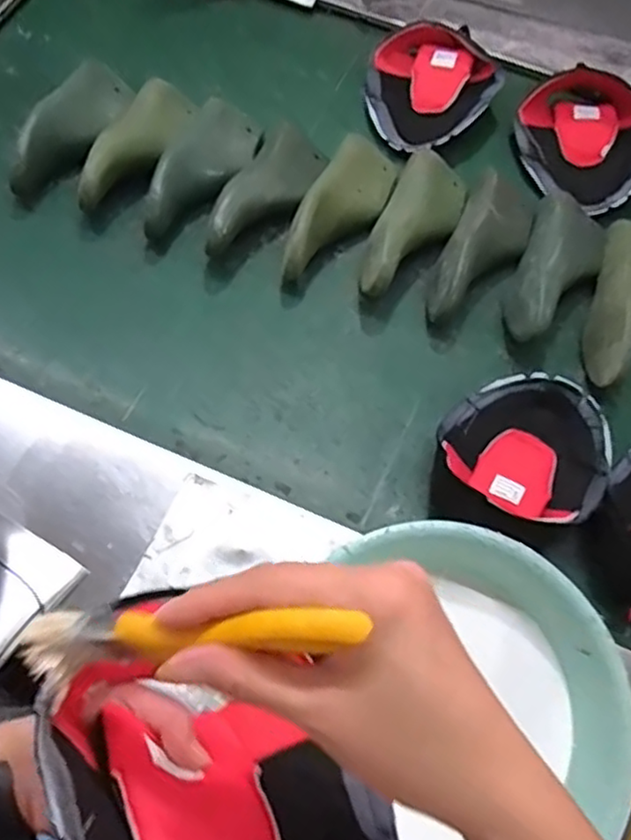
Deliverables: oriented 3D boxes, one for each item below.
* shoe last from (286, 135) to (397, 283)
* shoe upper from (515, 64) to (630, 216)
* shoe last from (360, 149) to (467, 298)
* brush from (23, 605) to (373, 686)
[{"bbox_3d":[0.024,-0.282,0.883,0.103,0.074,0.233,30,69,9],"label":"shoe last"},{"bbox_3d":[0.381,-0.396,0.927,0.186,0.051,0.202,-42,78,-18],"label":"shoe upper"},{"bbox_3d":[0.129,-0.254,0.868,0.093,0.073,0.236,23,69,4],"label":"shoe last"},{"bbox_3d":[-0.055,0.087,0.259,0.158,0.017,0.027,-13,65,28],"label":"brush"}]

